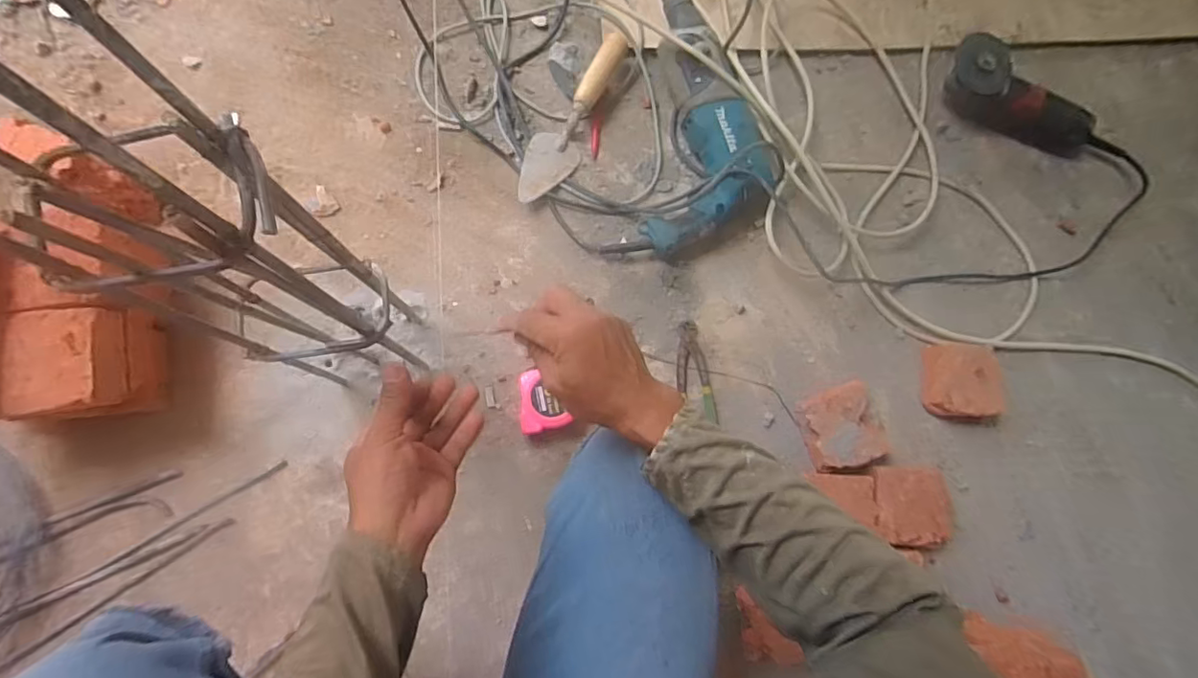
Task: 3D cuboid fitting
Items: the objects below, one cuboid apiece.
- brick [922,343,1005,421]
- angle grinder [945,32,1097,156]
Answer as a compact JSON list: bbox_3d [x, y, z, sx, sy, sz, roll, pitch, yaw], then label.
[{"bbox_3d":[0.526,0.063,0.792,0.086,0.058,0.109,-1,85,-7],"label":"brick"},{"bbox_3d":[0.655,-0.363,0.845,0.274,0.091,0.088,22,82,-5],"label":"angle grinder"}]

